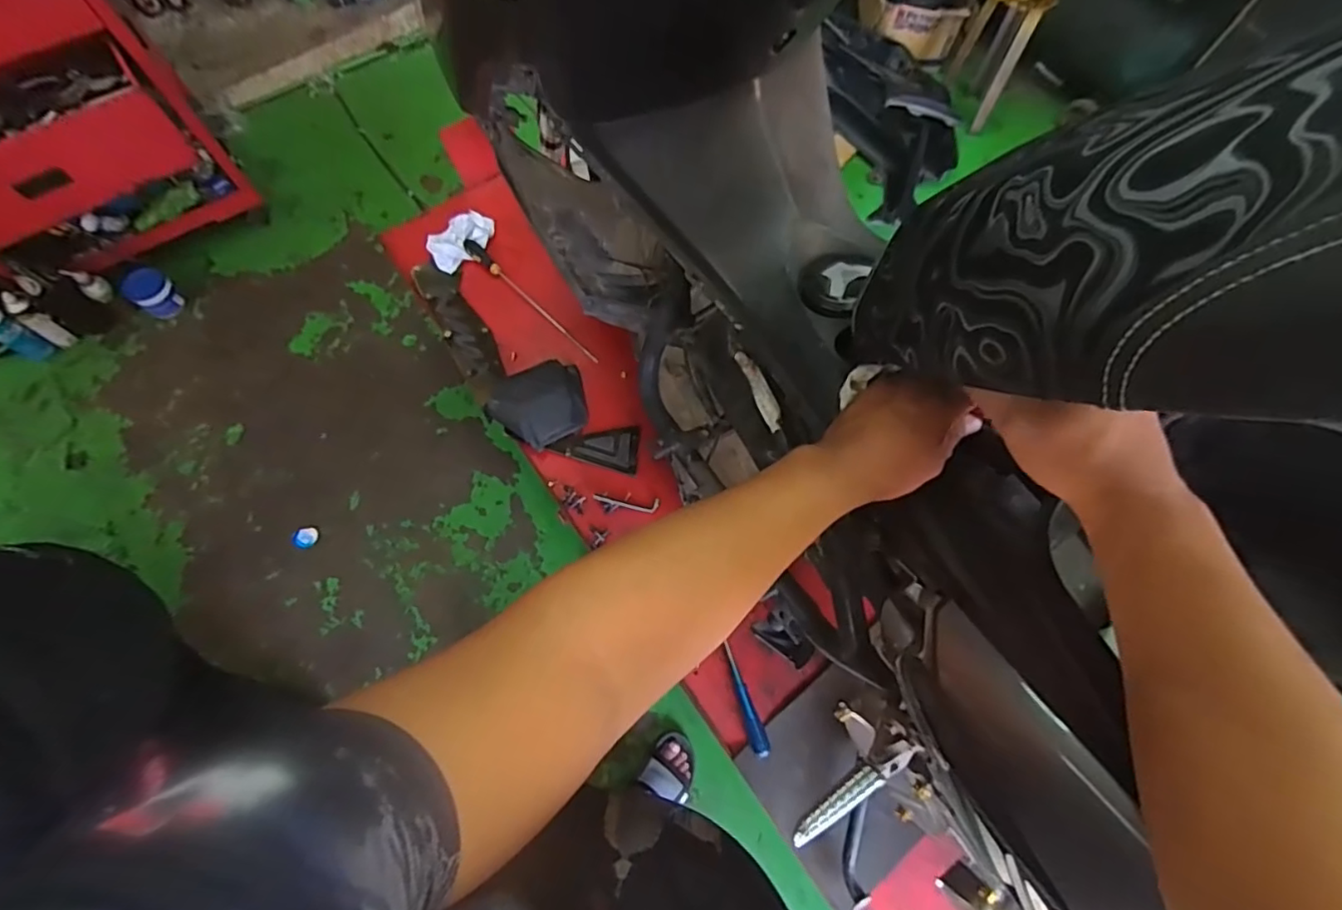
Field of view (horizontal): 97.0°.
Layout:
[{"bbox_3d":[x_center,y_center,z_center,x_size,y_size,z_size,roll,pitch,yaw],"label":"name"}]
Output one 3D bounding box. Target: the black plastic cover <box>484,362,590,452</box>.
[{"bbox_3d":[-0.245,-0.098,1.119,0.174,0.036,0.159,-33,73,-14],"label":"black plastic cover"}]

